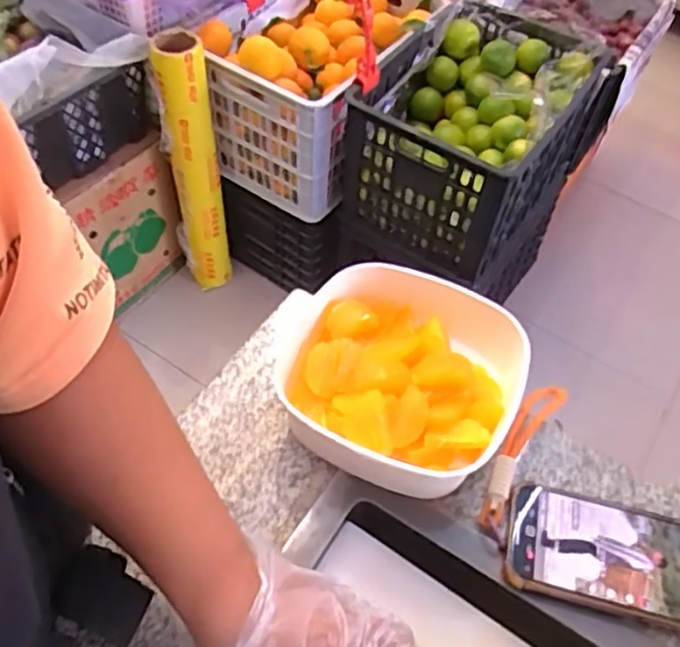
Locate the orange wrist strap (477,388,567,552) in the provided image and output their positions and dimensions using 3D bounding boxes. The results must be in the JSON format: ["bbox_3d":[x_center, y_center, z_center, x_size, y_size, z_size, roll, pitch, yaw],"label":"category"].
[{"bbox_3d":[0.136,0.098,0.509,0.028,0.024,0.152,27,57,16],"label":"orange wrist strap"}]

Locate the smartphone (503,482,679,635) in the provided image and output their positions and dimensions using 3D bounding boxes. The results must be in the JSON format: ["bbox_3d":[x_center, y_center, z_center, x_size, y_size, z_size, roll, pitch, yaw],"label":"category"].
[{"bbox_3d":[0.190,0.159,0.454,0.148,0.016,0.077,15,54,8],"label":"smartphone"}]

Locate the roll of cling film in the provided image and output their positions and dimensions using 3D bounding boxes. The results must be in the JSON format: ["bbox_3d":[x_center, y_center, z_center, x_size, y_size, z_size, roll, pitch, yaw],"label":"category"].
[{"bbox_3d":[-0.329,-0.328,1.528,0.110,0.681,0.103,-6,54,-7],"label":"roll of cling film"}]

